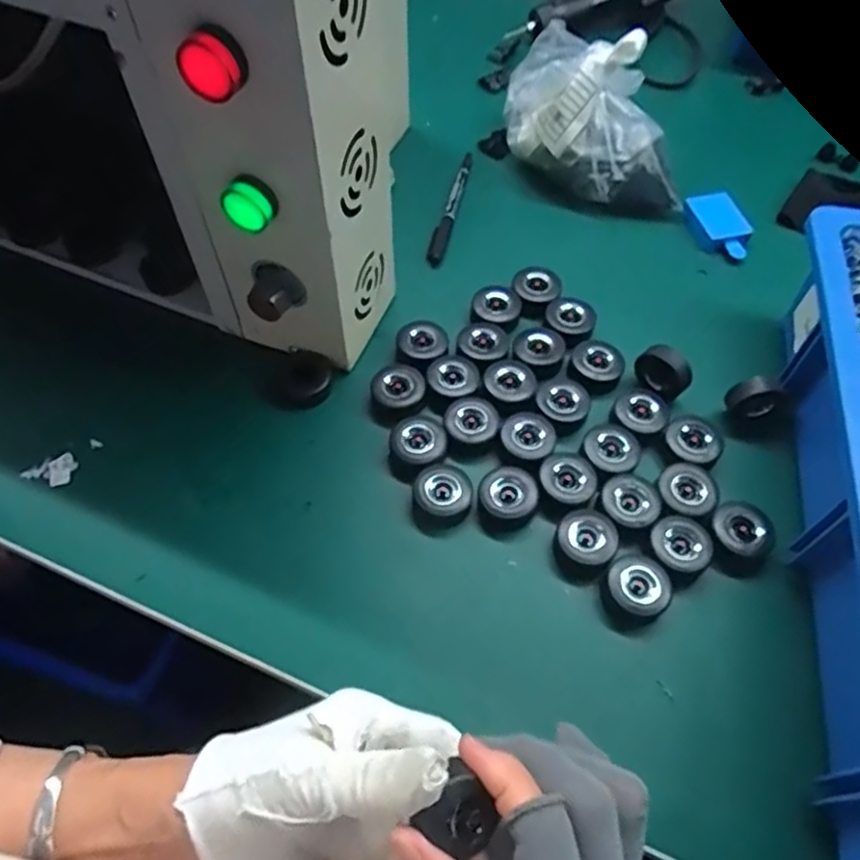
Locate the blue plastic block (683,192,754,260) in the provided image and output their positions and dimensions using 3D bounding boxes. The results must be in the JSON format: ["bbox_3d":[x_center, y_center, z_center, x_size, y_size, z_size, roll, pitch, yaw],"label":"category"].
[{"bbox_3d":[0.247,-0.171,0.559,0.042,0.016,0.067,-20,61,-11],"label":"blue plastic block"}]

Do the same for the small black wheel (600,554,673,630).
[{"bbox_3d":[0.122,0.095,0.390,0.037,0.020,0.036,0,59,1],"label":"small black wheel"}]

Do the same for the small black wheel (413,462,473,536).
[{"bbox_3d":[0.008,0.043,0.421,0.036,0.020,0.041,0,59,1],"label":"small black wheel"}]

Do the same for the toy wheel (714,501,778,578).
[{"bbox_3d":[0.190,0.066,0.404,0.035,0.020,0.039,-36,65,-19],"label":"toy wheel"}]

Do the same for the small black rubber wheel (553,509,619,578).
[{"bbox_3d":[0.095,0.069,0.404,0.035,0.018,0.034,0,59,1],"label":"small black rubber wheel"}]

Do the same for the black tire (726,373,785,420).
[{"bbox_3d":[0.220,-0.021,0.447,0.037,0.037,0.014,-3,59,-1],"label":"black tire"}]

